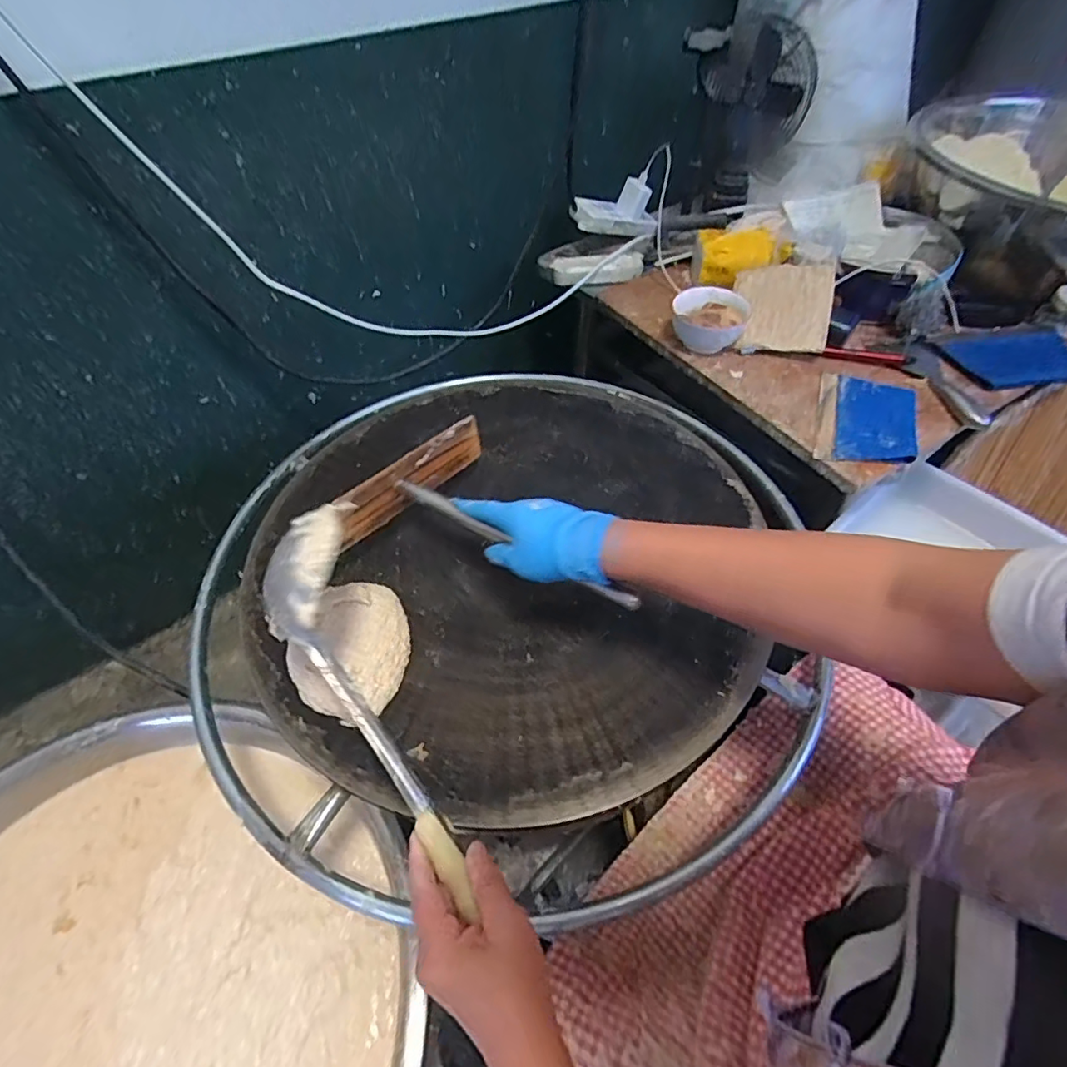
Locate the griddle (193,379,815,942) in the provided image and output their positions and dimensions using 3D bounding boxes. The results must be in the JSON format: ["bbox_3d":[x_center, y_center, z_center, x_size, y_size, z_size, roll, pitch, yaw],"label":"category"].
[{"bbox_3d":[-0.040,0.027,0.649,0.657,0.065,0.673,0,52,0],"label":"griddle"}]

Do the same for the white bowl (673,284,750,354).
[{"bbox_3d":[0.281,-0.346,0.899,0.112,0.064,0.112,0,52,0],"label":"white bowl"}]

